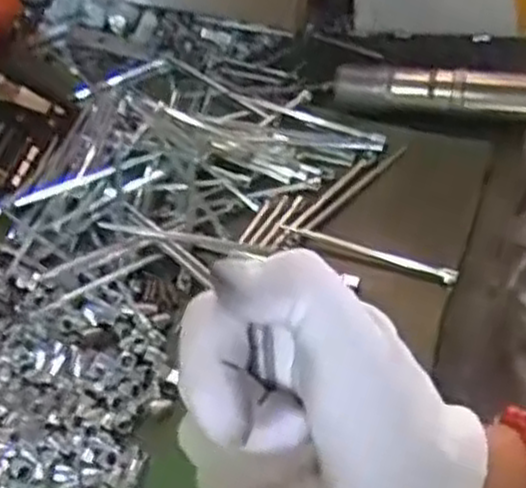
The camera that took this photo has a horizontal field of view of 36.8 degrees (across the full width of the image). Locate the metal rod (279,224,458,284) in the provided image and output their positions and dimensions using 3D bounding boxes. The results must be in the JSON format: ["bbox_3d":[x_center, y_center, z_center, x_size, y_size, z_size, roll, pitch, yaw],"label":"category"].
[{"bbox_3d":[0.049,0.003,0.372,0.085,0.008,0.005,19,56,18],"label":"metal rod"}]

